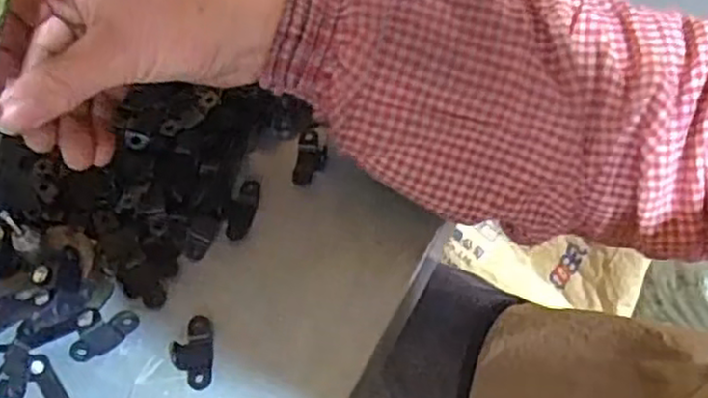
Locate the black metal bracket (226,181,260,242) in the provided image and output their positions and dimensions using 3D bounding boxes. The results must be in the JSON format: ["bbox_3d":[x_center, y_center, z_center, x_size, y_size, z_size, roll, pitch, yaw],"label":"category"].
[{"bbox_3d":[-0.056,0.006,0.364,0.012,0.004,0.033,8,59,7],"label":"black metal bracket"}]

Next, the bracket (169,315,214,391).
[{"bbox_3d":[-0.073,0.070,0.324,0.019,0.004,0.033,-8,58,-2],"label":"bracket"}]

